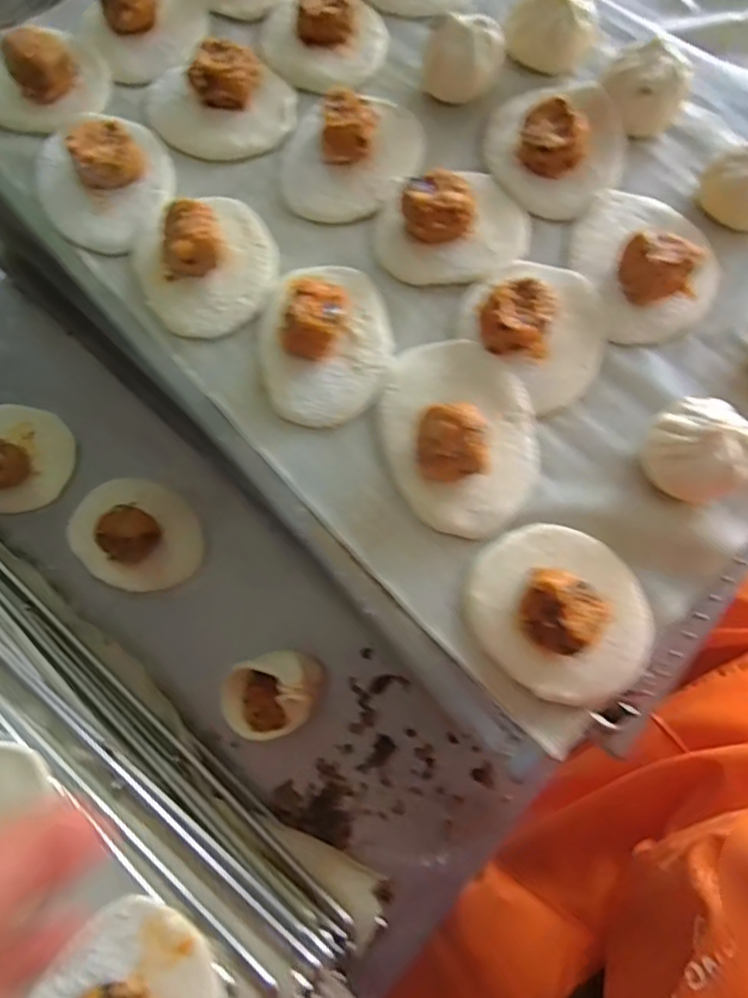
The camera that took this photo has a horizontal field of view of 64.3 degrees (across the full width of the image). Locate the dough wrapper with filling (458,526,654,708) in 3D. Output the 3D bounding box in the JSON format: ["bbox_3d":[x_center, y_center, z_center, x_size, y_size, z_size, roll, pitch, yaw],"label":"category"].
[{"bbox_3d":[0.096,0.052,0.294,0.093,0.031,0.082,39,77,11],"label":"dough wrapper with filling"}]

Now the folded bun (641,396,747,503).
[{"bbox_3d":[0.171,-0.024,0.315,0.051,0.042,0.053,-37,79,-7],"label":"folded bun"}]

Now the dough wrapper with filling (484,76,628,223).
[{"bbox_3d":[0.119,-0.238,0.389,0.087,0.031,0.095,-35,76,-10],"label":"dough wrapper with filling"}]

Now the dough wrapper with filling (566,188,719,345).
[{"bbox_3d":[0.171,-0.153,0.360,0.086,0.032,0.106,-19,74,-6],"label":"dough wrapper with filling"}]

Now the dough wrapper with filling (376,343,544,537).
[{"bbox_3d":[0.049,-0.042,0.324,0.085,0.034,0.114,-17,74,-5],"label":"dough wrapper with filling"}]

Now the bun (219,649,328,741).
[{"bbox_3d":[-0.069,0.134,0.407,0.072,0.044,0.053,-18,74,-5],"label":"bun"}]

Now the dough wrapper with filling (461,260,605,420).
[{"bbox_3d":[0.100,-0.108,0.345,0.079,0.028,0.088,-42,78,-11],"label":"dough wrapper with filling"}]

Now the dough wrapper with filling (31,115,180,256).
[{"bbox_3d":[-0.172,-0.206,0.375,0.082,0.031,0.093,-17,74,-5],"label":"dough wrapper with filling"}]

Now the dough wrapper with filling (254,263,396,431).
[{"bbox_3d":[-0.029,-0.099,0.343,0.080,0.030,0.101,-16,74,-5],"label":"dough wrapper with filling"}]

